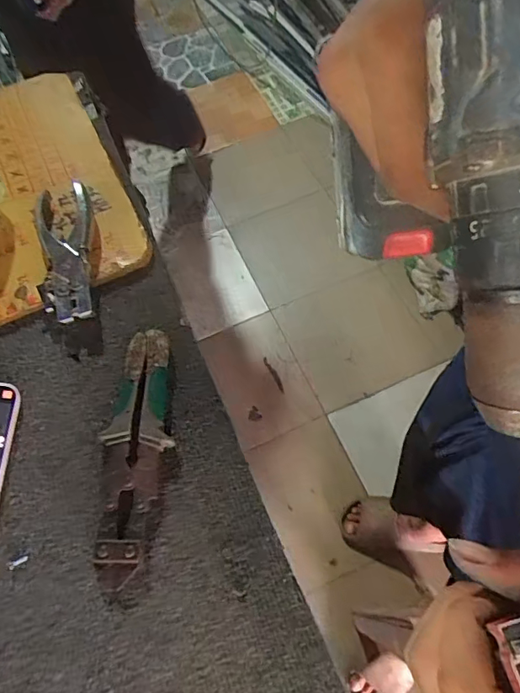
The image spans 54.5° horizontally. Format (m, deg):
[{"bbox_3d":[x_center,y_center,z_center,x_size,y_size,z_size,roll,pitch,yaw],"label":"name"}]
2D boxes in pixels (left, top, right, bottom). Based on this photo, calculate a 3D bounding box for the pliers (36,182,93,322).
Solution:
[{"bbox_3d":[-0.191,-0.096,0.497,0.056,0.022,0.159,-14,63,-4],"label":"pliers"}]

